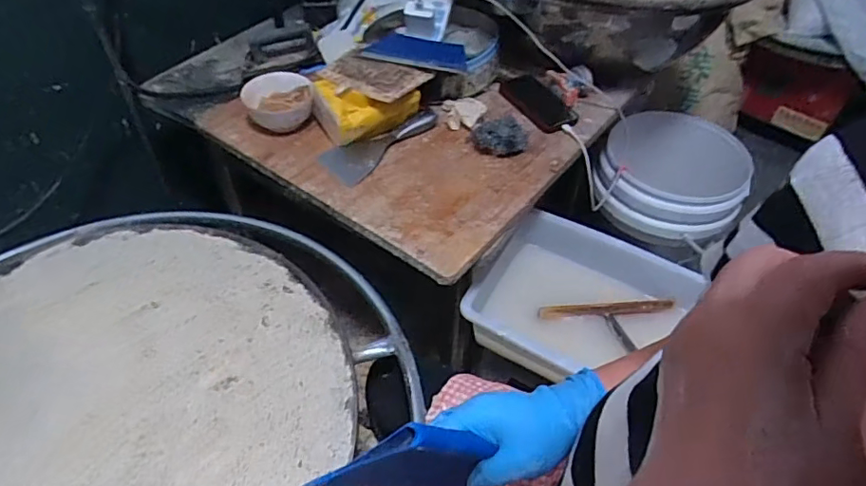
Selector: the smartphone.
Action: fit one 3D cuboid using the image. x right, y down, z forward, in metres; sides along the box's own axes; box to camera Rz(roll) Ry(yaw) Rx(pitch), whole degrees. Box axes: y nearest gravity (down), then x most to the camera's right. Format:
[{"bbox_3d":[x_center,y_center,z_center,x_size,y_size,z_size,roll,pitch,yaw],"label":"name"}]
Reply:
[{"bbox_3d":[0.190,-0.255,0.980,0.078,0.015,0.150,-28,60,-16],"label":"smartphone"}]

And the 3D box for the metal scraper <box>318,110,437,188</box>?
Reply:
[{"bbox_3d":[-0.086,-0.174,0.905,0.084,0.030,0.219,37,56,27],"label":"metal scraper"}]

